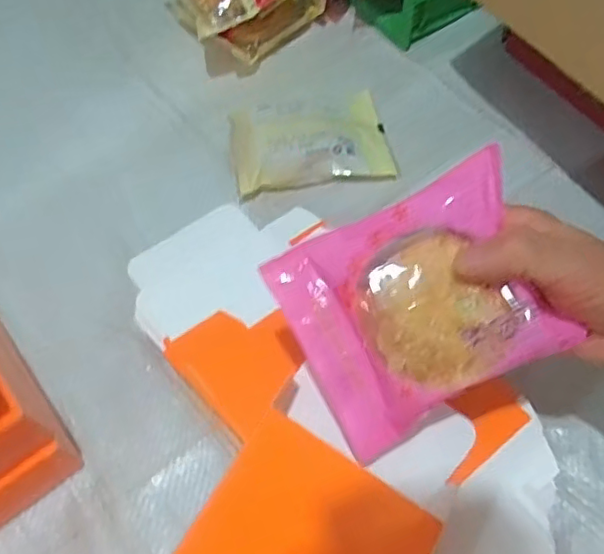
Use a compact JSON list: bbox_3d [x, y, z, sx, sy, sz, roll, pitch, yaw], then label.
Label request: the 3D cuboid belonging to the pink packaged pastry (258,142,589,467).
[{"bbox_3d":[0.053,0.017,0.276,0.116,0.017,0.103,-27,87,19],"label":"pink packaged pastry"}]

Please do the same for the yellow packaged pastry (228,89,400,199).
[{"bbox_3d":[0.007,-0.113,0.485,0.124,0.021,0.089,-10,59,-3],"label":"yellow packaged pastry"}]

